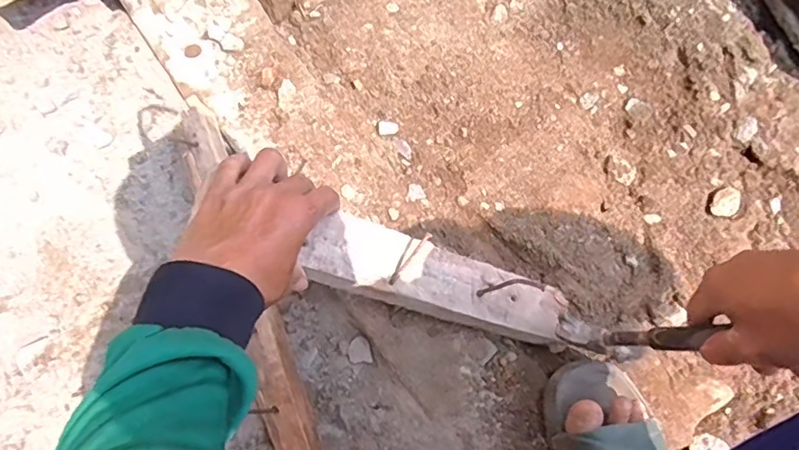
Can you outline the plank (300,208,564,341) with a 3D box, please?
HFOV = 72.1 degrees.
[{"bbox_3d":[0.045,0.055,0.522,0.284,0.028,0.065,19,70,-25],"label":"plank"}]

